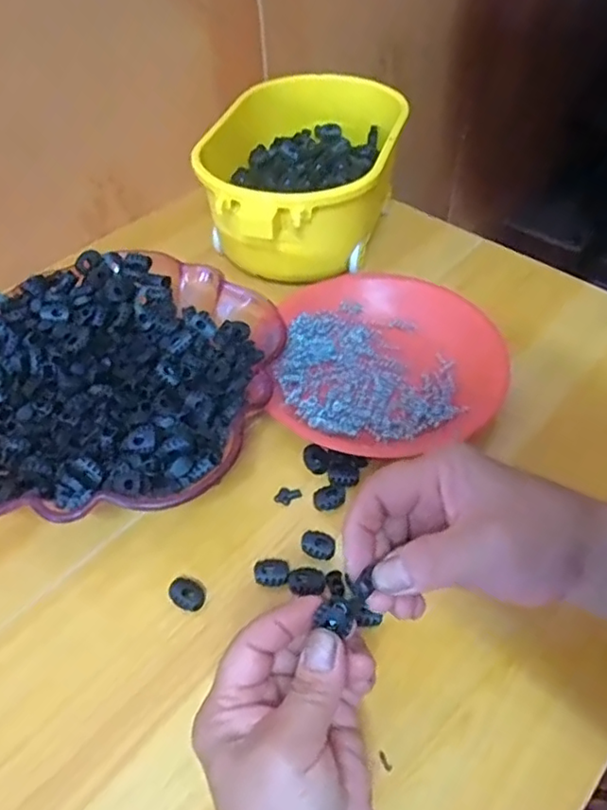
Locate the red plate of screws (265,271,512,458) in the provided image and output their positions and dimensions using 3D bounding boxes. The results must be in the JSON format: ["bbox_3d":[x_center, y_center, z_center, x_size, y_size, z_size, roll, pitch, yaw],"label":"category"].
[{"bbox_3d":[0.068,-0.036,0.487,0.176,0.028,0.198,1,50,4],"label":"red plate of screws"}]

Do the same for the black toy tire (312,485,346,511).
[{"bbox_3d":[0.017,0.063,0.413,0.022,0.008,0.017,3,50,6],"label":"black toy tire"}]

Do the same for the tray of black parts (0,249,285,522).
[{"bbox_3d":[-0.140,-0.017,0.451,0.239,0.060,0.238,-7,50,-3],"label":"tray of black parts"}]

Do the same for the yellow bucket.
[{"bbox_3d":[0.002,-0.222,0.586,0.188,0.094,0.239,-4,50,-1],"label":"yellow bucket"}]

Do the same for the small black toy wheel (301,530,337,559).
[{"bbox_3d":[0.010,0.089,0.390,0.023,0.005,0.017,32,58,26],"label":"small black toy wheel"}]

